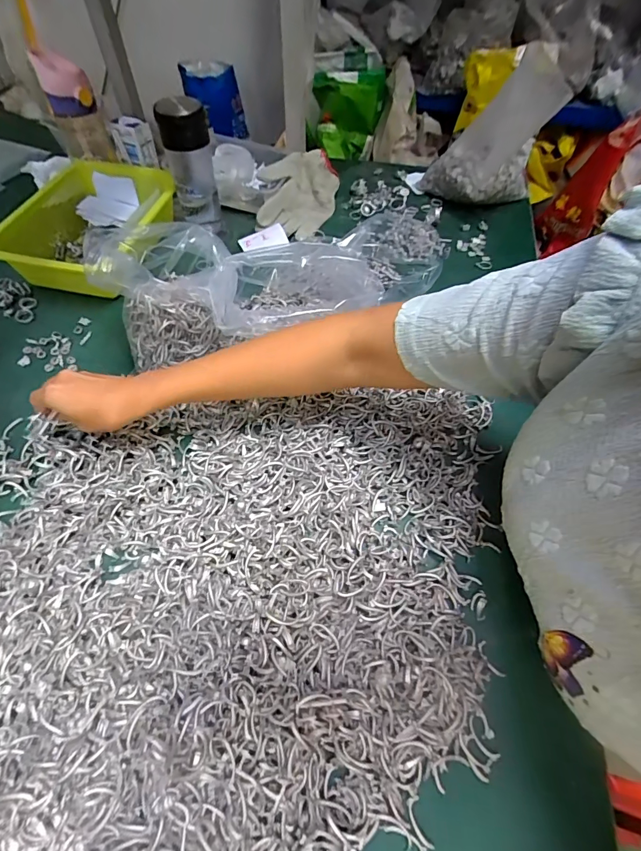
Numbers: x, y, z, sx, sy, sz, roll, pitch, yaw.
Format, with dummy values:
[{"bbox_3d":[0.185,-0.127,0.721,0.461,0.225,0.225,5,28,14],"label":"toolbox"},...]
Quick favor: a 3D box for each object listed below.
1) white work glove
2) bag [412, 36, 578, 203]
[{"bbox_3d":[-0.037,-0.405,0.726,0.144,0.066,0.168,-1,56,-3],"label":"white work glove"},{"bbox_3d":[0.282,-0.481,0.689,0.175,0.190,0.128,17,56,9],"label":"bag"}]

